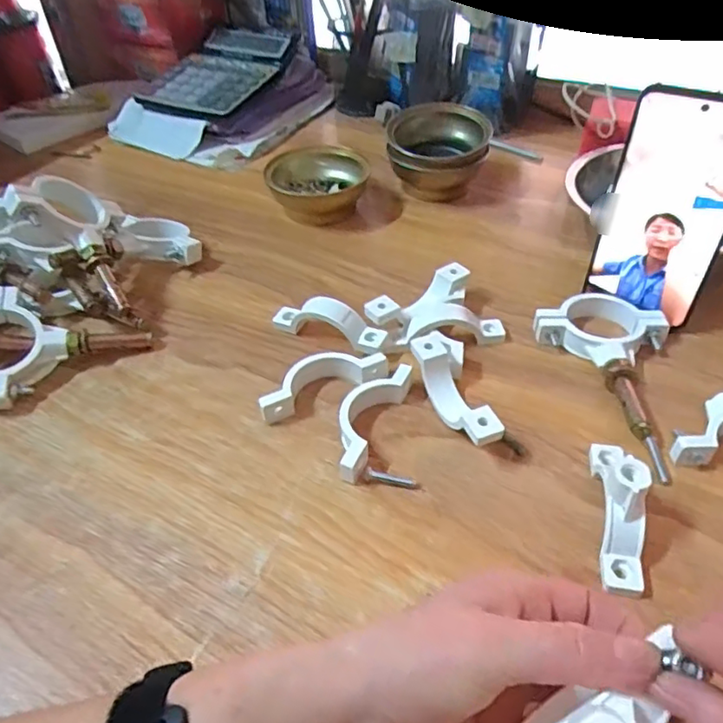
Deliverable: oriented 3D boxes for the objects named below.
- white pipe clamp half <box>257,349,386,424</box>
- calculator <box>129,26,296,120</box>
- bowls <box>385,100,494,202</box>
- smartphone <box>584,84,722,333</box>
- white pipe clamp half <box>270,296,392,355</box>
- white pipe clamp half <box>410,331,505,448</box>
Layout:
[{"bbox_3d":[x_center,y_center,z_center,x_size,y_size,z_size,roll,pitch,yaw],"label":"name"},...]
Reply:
[{"bbox_3d":[-0.028,0.009,0.398,0.089,0.018,0.035,-21,47,-18],"label":"white pipe clamp half"},{"bbox_3d":[-0.166,-0.350,0.716,0.123,0.021,0.169,22,59,20],"label":"calculator"},{"bbox_3d":[0.073,-0.198,0.575,0.095,0.067,0.078,4,44,6],"label":"bowls"},{"bbox_3d":[0.201,-0.098,0.390,0.075,0.145,0.004,22,44,24],"label":"smartphone"},{"bbox_3d":[-0.025,-0.027,0.429,0.086,0.032,0.022,18,48,20],"label":"white pipe clamp half"},{"bbox_3d":[0.057,0.021,0.379,0.024,0.028,0.094,-14,45,-12],"label":"white pipe clamp half"}]

